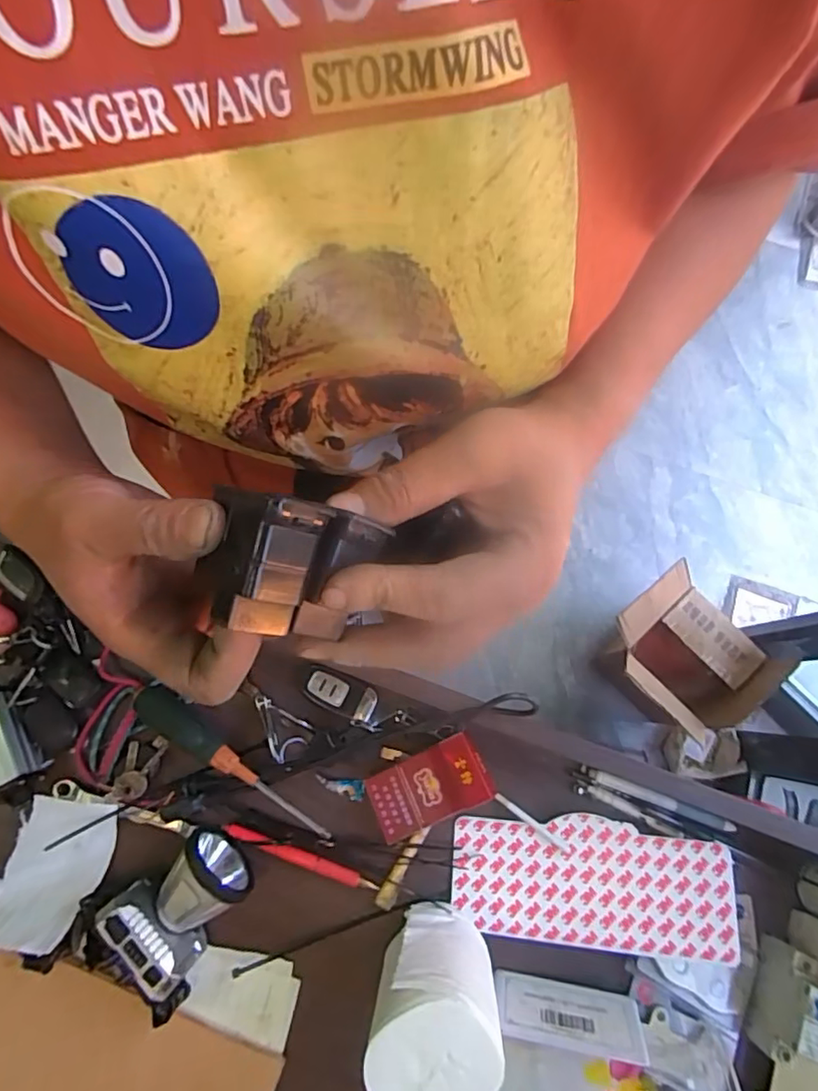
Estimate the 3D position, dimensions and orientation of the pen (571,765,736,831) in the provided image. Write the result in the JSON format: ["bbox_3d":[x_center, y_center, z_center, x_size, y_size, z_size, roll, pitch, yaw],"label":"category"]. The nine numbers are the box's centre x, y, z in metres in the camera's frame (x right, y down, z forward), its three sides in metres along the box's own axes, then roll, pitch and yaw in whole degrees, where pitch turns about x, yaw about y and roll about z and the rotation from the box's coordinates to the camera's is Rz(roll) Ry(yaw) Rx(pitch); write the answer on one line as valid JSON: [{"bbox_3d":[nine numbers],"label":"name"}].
[{"bbox_3d":[0.215,0.222,0.493,0.136,0.017,0.012,19,75,4],"label":"pen"}]

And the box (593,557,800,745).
[{"bbox_3d":[0.536,0.235,1.166,0.253,0.261,0.270,-41,79,-11],"label":"box"}]

